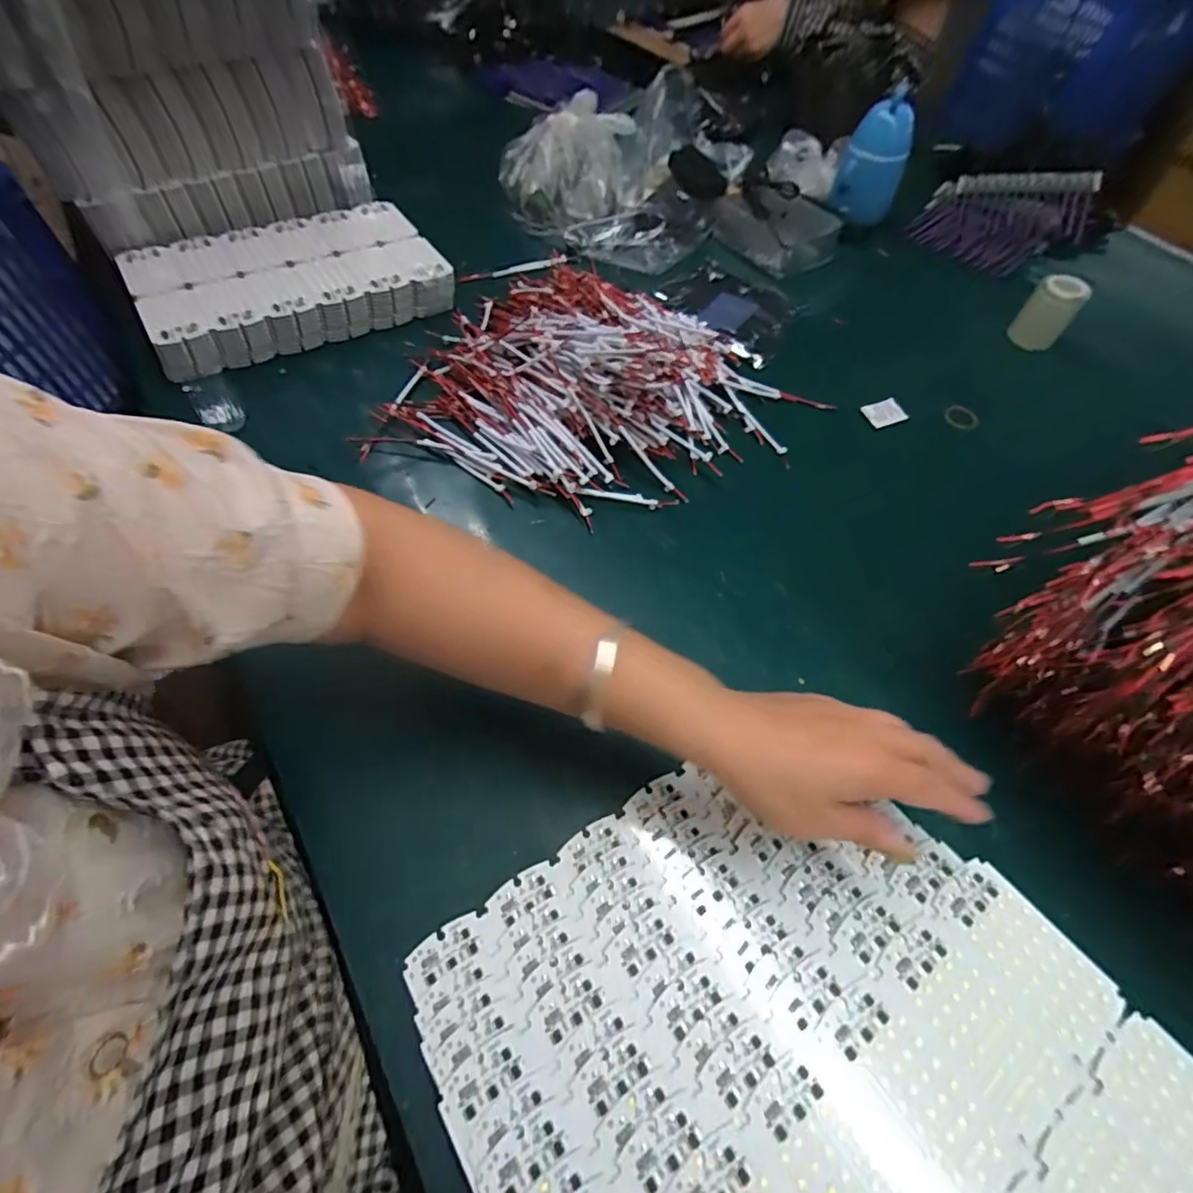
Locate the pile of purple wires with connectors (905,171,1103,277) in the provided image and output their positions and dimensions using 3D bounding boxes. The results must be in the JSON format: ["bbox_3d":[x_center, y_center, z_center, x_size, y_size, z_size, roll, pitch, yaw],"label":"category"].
[{"bbox_3d":[0.550,-0.516,0.759,0.196,0.076,0.170,32,62,14],"label":"pile of purple wires with connectors"}]

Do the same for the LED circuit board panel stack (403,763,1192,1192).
[{"bbox_3d":[0.109,0.241,0.276,0.298,0.007,0.323,-30,56,-20],"label":"LED circuit board panel stack"}]

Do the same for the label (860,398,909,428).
[{"bbox_3d":[0.303,-0.193,0.586,0.042,0.004,0.030,-20,71,-10],"label":"label"}]

